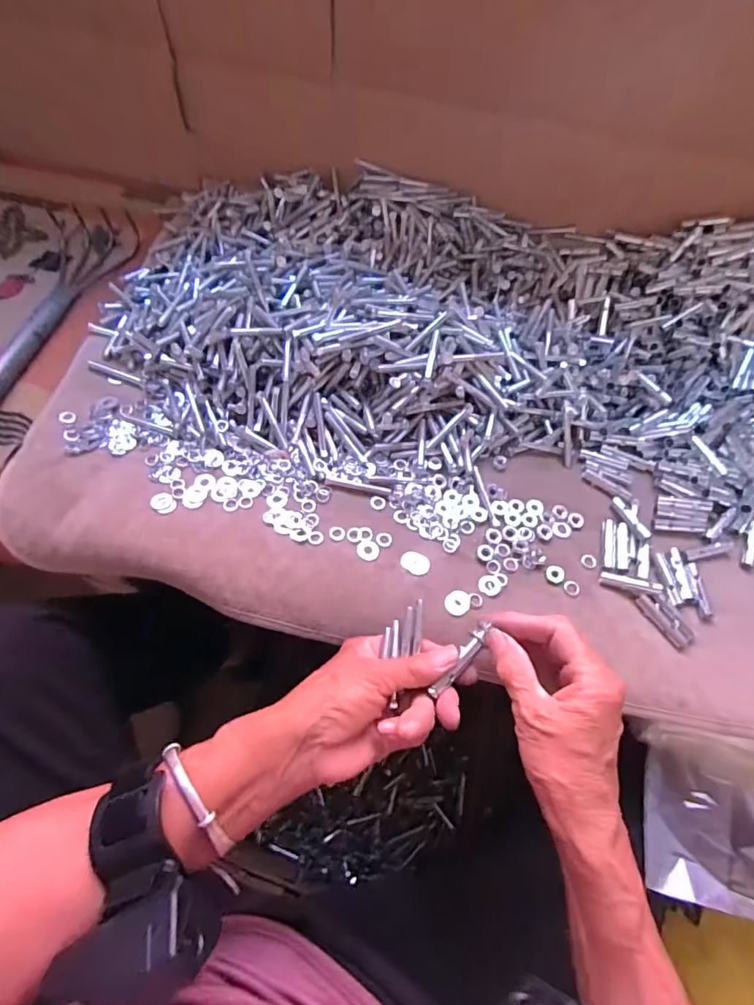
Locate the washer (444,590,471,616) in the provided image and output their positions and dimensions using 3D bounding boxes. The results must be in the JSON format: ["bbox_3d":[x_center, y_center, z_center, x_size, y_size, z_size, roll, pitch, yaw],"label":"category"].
[{"bbox_3d":[0.063,0.078,0.373,0.019,0.004,0.021,21,65,8],"label":"washer"}]

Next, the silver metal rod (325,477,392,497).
[{"bbox_3d":[-0.016,-0.014,0.420,0.058,0.004,0.008,10,64,2],"label":"silver metal rod"}]

